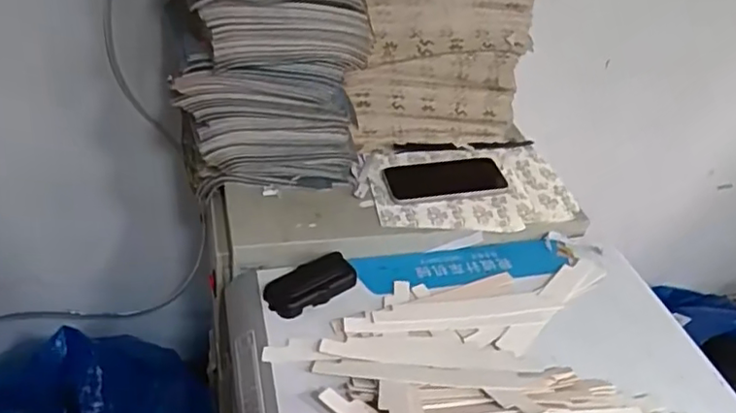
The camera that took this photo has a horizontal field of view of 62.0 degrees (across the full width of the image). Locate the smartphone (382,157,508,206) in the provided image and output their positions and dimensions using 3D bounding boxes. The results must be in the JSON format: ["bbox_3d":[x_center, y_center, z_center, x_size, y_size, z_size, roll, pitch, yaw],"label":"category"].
[{"bbox_3d":[0.107,-0.038,0.850,0.165,0.014,0.090,-5,40,-16],"label":"smartphone"}]

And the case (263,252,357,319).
[{"bbox_3d":[-0.067,0.091,0.720,0.110,0.023,0.055,-25,48,-34],"label":"case"}]

